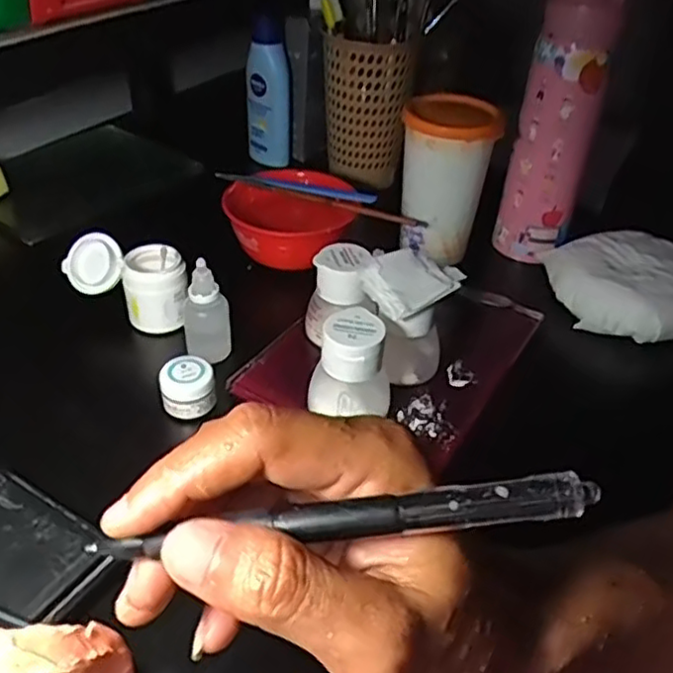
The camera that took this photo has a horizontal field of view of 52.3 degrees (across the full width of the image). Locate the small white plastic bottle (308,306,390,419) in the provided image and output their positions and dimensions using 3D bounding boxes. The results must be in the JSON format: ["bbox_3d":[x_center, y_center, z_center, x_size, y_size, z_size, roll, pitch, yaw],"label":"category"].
[{"bbox_3d":[0.011,0.021,0.412,0.043,0.063,0.046,31,45,29],"label":"small white plastic bottle"}]

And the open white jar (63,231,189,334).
[{"bbox_3d":[-0.148,-0.043,0.494,0.092,0.050,0.038,15,39,13],"label":"open white jar"}]

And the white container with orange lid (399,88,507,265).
[{"bbox_3d":[0.089,-0.128,0.560,0.067,0.114,0.067,20,40,18],"label":"white container with orange lid"}]

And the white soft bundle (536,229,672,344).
[{"bbox_3d":[0.232,-0.043,0.536,0.111,0.036,0.111,-3,39,-9],"label":"white soft bundle"}]

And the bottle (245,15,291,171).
[{"bbox_3d":[-0.067,-0.240,0.683,0.045,0.138,0.026,1,38,-5],"label":"bottle"}]

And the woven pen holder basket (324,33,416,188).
[{"bbox_3d":[0.028,-0.225,0.662,0.079,0.134,0.072,4,38,0],"label":"woven pen holder basket"}]

